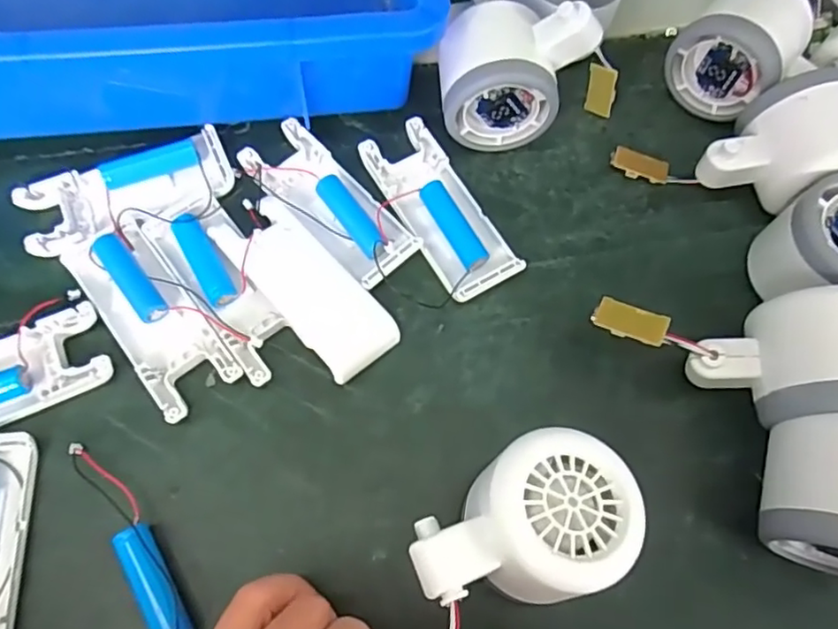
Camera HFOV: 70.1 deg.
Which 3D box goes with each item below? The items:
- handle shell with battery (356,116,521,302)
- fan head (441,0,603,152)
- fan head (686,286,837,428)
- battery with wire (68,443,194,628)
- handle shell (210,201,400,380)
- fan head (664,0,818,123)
[{"bbox_3d":[0.010,-0.056,0.315,0.040,0.012,0.103,-28,73,-12],"label":"handle shell with battery"},{"bbox_3d":[0.049,-0.127,0.314,0.076,0.066,0.051,-4,69,-3],"label":"fan head"},{"bbox_3d":[0.166,0.022,0.267,0.084,0.055,0.055,0,69,-2],"label":"fan head"},{"bbox_3d":[-0.120,0.094,0.252,0.014,0.021,0.093,-32,73,-13],"label":"battery with wire"},{"bbox_3d":[-0.054,-0.014,0.294,0.041,0.016,0.098,-40,75,-15],"label":"handle shell"},{"bbox_3d":[0.179,-0.145,0.333,0.060,0.055,0.059,-40,75,-15],"label":"fan head"}]

